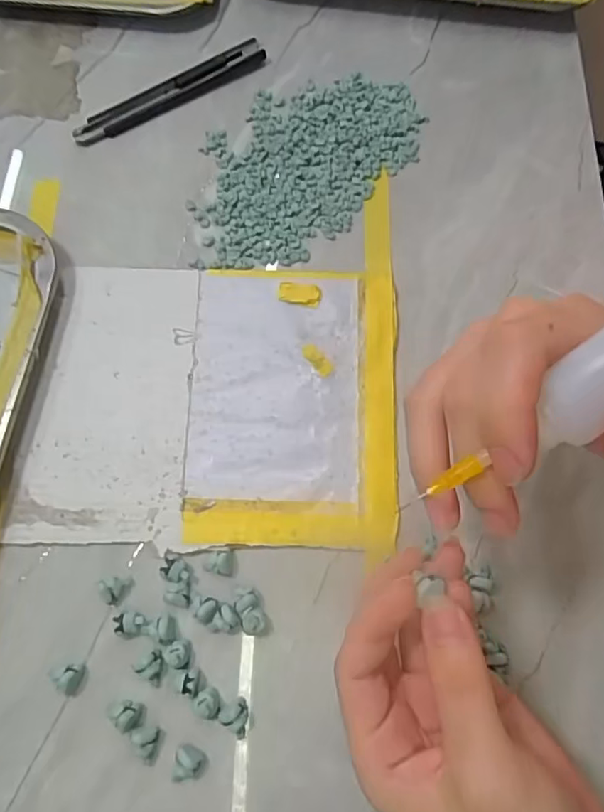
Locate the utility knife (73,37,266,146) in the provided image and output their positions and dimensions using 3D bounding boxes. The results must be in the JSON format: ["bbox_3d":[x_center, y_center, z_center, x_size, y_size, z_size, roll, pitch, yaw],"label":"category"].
[{"bbox_3d":[-0.082,-0.201,0.357,0.133,0.008,0.017,-32,74,-12],"label":"utility knife"}]

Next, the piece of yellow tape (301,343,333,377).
[{"bbox_3d":[0.008,-0.026,0.302,0.009,0.004,0.021,-38,76,-14],"label":"piece of yellow tape"}]

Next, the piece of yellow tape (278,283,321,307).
[{"bbox_3d":[-0.001,-0.064,0.315,0.024,0.004,0.013,6,70,0],"label":"piece of yellow tape"}]

